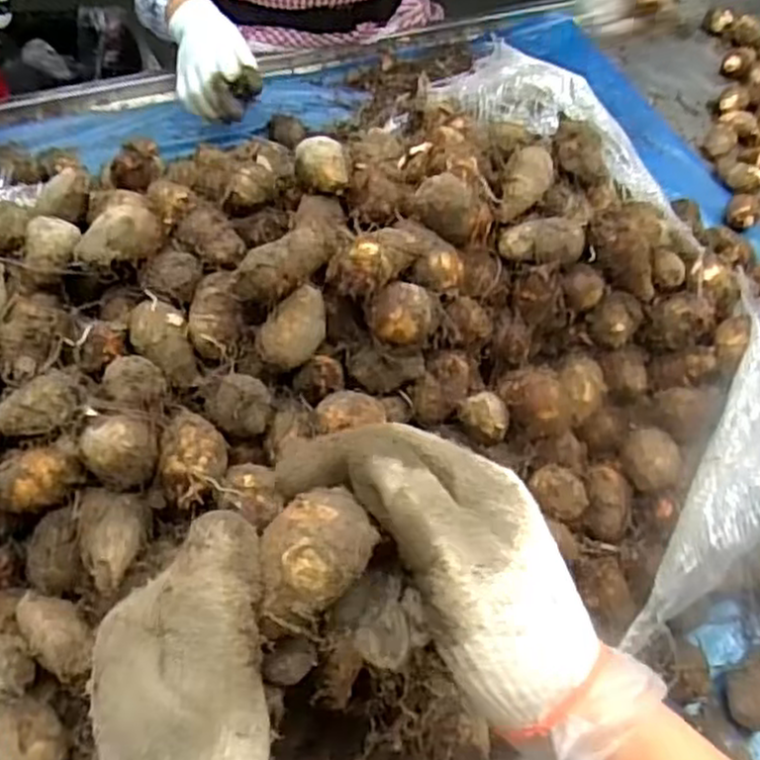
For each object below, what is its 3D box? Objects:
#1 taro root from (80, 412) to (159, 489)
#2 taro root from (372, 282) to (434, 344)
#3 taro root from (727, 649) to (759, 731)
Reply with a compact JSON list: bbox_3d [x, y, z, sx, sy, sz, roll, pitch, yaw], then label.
[{"bbox_3d":[-0.142,0.038,0.412,0.037,0.029,0.034,1,54,-1],"label":"taro root"},{"bbox_3d":[0.013,-0.040,0.450,0.035,0.030,0.031,-1,55,-2],"label":"taro root"},{"bbox_3d":[0.273,0.223,0.542,0.055,0.037,0.038,-26,59,-19],"label":"taro root"}]

